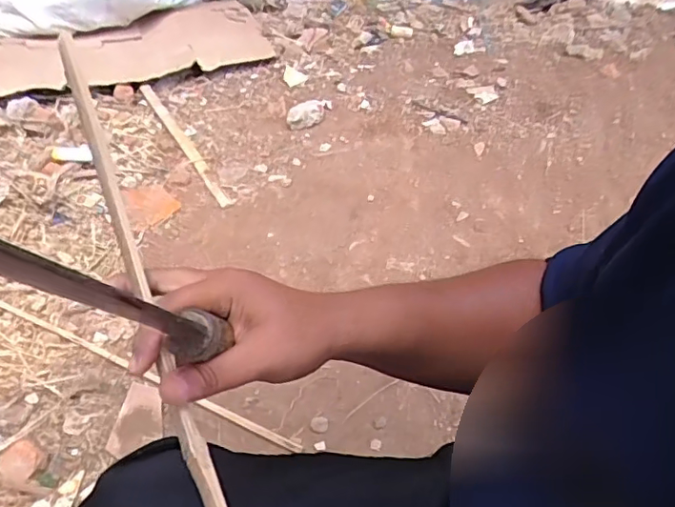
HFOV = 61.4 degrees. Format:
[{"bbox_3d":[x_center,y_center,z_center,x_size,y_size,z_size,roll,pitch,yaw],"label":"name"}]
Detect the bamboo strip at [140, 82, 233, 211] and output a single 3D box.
[{"bbox_3d":[-0.409,-0.301,1.492,0.030,0.016,0.624,-22,48,-21],"label":"bamboo strip"}]

